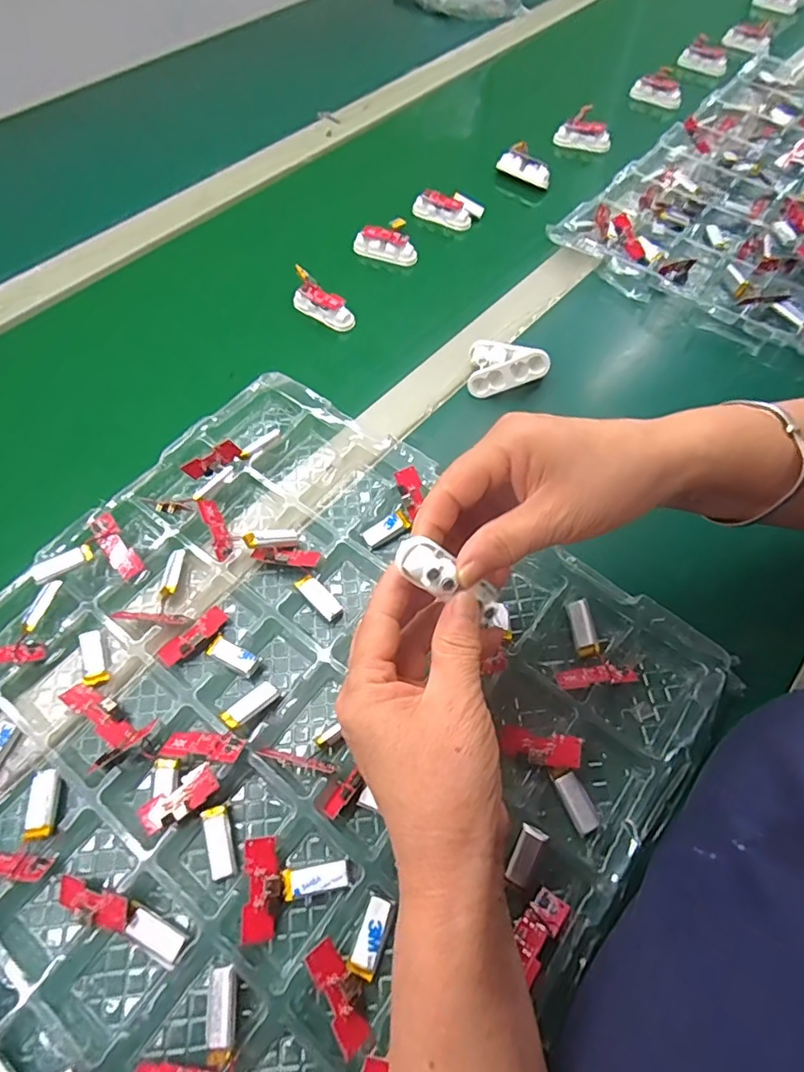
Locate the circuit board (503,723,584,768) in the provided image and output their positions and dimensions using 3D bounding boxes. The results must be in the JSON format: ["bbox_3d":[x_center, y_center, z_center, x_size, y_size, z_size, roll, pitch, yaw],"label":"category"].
[{"bbox_3d":[0.076,0.115,0.301,0.043,0.004,0.017,-1,74,33],"label":"circuit board"}]

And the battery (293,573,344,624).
[{"bbox_3d":[-0.053,0.040,0.348,0.034,0.011,0.013,39,69,19],"label":"battery"}]

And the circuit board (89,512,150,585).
[{"bbox_3d":[-0.184,0.010,0.357,0.016,0.009,0.050,-35,86,-17],"label":"circuit board"}]

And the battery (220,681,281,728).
[{"bbox_3d":[-0.085,0.095,0.311,0.012,0.005,0.035,40,41,19],"label":"battery"}]

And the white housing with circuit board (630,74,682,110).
[{"bbox_3d":[0.312,-0.542,0.669,0.059,0.025,0.014,25,65,13],"label":"white housing with circuit board"}]

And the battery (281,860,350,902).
[{"bbox_3d":[-0.043,0.172,0.274,0.033,0.005,0.013,-6,62,-3],"label":"battery"}]

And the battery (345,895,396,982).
[{"bbox_3d":[-0.014,0.192,0.262,0.014,0.005,0.032,20,63,11],"label":"battery"}]

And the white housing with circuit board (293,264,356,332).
[{"bbox_3d":[-0.071,-0.203,0.477,0.061,0.029,0.020,36,67,18],"label":"white housing with circuit board"}]

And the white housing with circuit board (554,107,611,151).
[{"bbox_3d":[0.206,-0.457,0.616,0.061,0.034,0.019,17,63,9],"label":"white housing with circuit board"}]

